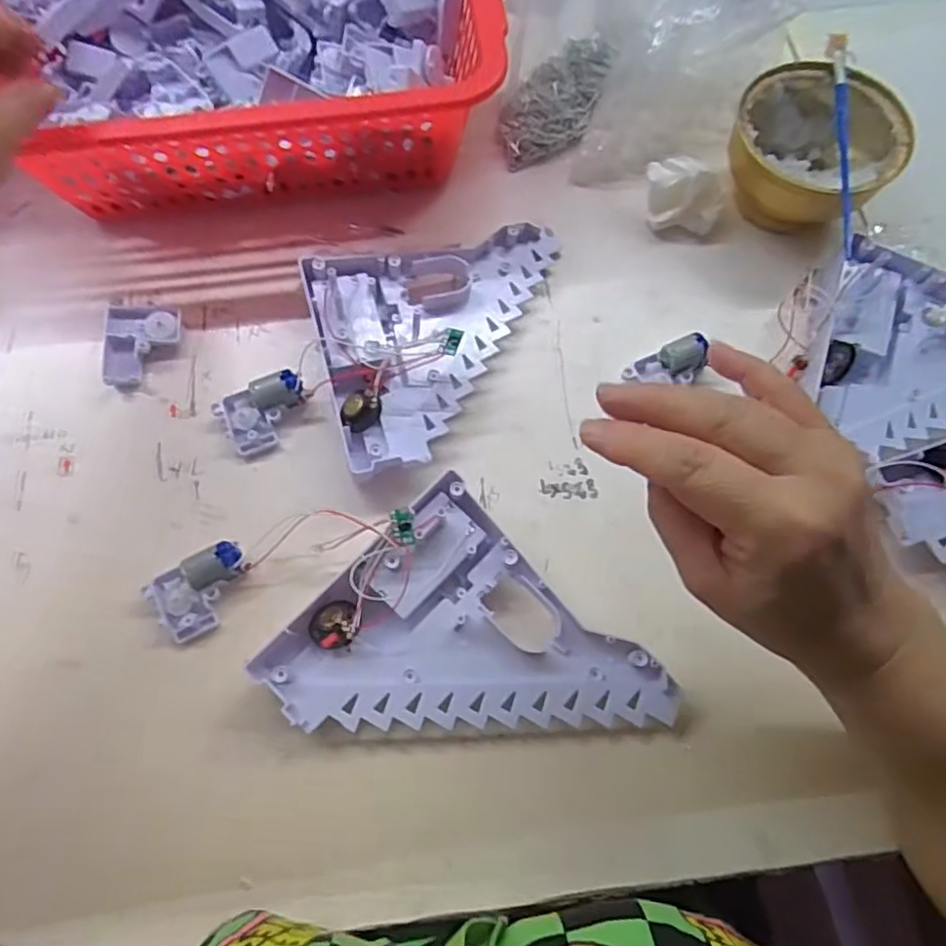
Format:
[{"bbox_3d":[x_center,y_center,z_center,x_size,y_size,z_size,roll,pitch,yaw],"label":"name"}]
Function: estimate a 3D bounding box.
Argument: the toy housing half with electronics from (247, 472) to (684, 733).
[{"bbox_3d":[-0.004,0.096,0.300,0.134,0.022,0.150,-43,79,-12],"label":"toy housing half with electronics"}]

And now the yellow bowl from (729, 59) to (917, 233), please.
[{"bbox_3d":[0.206,-0.196,0.391,0.095,0.052,0.093,0,73,-1],"label":"yellow bowl"}]

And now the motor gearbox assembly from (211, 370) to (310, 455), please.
[{"bbox_3d":[-0.117,-0.033,0.354,0.050,0.021,0.033,-22,75,-7],"label":"motor gearbox assembly"}]

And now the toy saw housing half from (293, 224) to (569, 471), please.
[{"bbox_3d":[-0.010,-0.076,0.366,0.149,0.031,0.130,-16,74,-6],"label":"toy saw housing half"}]

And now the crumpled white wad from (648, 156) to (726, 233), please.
[{"bbox_3d":[0.133,-0.174,0.396,0.049,0.032,0.034,8,73,1],"label":"crumpled white wad"}]

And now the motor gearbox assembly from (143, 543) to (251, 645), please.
[{"bbox_3d":[-0.136,0.060,0.318,0.051,0.021,0.034,-28,76,-9],"label":"motor gearbox assembly"}]

